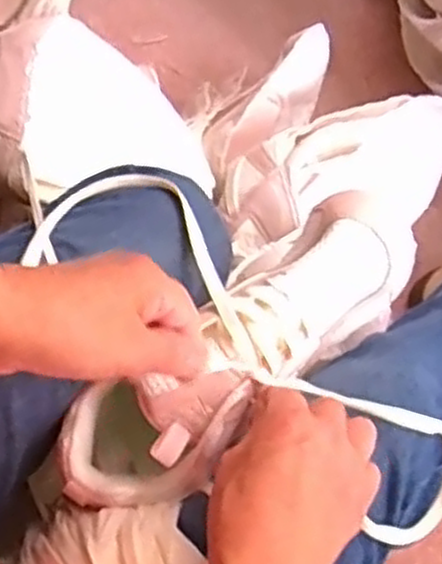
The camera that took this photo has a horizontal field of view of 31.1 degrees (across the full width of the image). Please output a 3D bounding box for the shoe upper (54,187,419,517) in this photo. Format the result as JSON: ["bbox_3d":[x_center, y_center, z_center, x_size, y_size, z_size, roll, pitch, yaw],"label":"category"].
[{"bbox_3d":[0.012,0.042,0.470,0.245,0.070,0.076,-40,82,-6],"label":"shoe upper"}]

